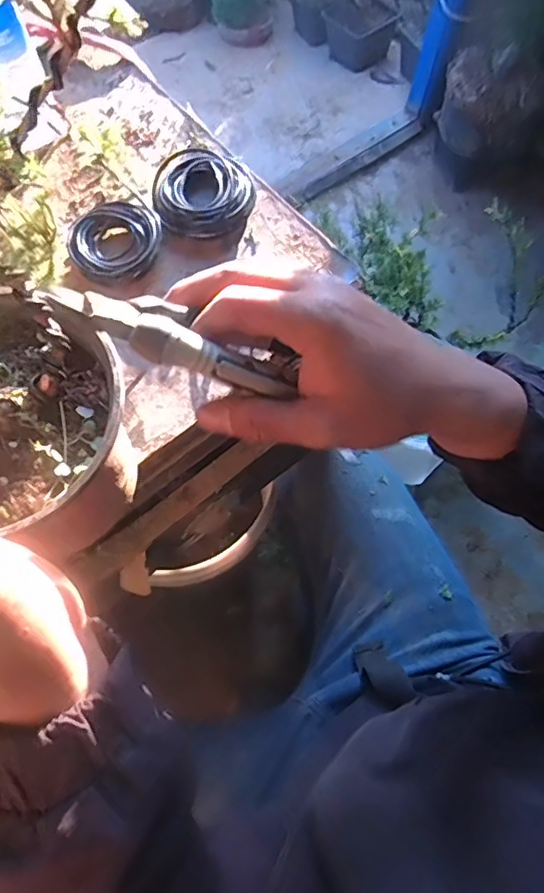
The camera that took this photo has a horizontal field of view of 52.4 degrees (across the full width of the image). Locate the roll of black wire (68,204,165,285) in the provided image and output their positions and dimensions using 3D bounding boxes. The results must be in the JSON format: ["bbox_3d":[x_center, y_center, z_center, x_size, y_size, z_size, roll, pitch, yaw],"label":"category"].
[{"bbox_3d":[-0.133,-0.177,0.474,0.073,0.023,0.071,1,68,-2],"label":"roll of black wire"}]

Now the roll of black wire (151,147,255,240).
[{"bbox_3d":[-0.063,-0.230,0.495,0.092,0.024,0.089,1,68,-2],"label":"roll of black wire"}]

